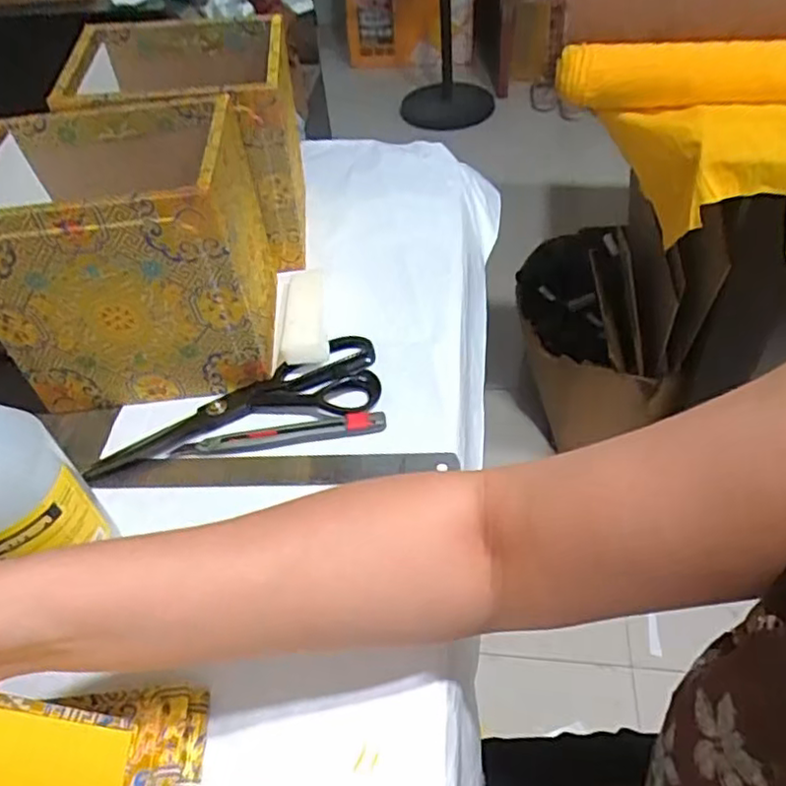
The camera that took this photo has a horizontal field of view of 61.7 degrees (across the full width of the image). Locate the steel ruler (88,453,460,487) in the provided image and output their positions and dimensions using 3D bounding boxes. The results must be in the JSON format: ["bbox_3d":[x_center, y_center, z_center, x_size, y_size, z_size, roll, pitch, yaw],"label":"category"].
[{"bbox_3d":[-0.087,0.057,0.485,0.261,0.009,0.026,-2,47,4],"label":"steel ruler"}]

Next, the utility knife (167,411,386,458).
[{"bbox_3d":[-0.086,0.033,0.499,0.159,0.012,0.018,-9,47,-3],"label":"utility knife"}]

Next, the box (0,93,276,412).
[{"bbox_3d":[-0.199,-0.114,0.522,0.197,0.170,0.159,-7,47,-1],"label":"box"}]

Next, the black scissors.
[{"bbox_3d":[-0.123,0.008,0.525,0.231,0.014,0.085,-14,47,-8],"label":"black scissors"}]

